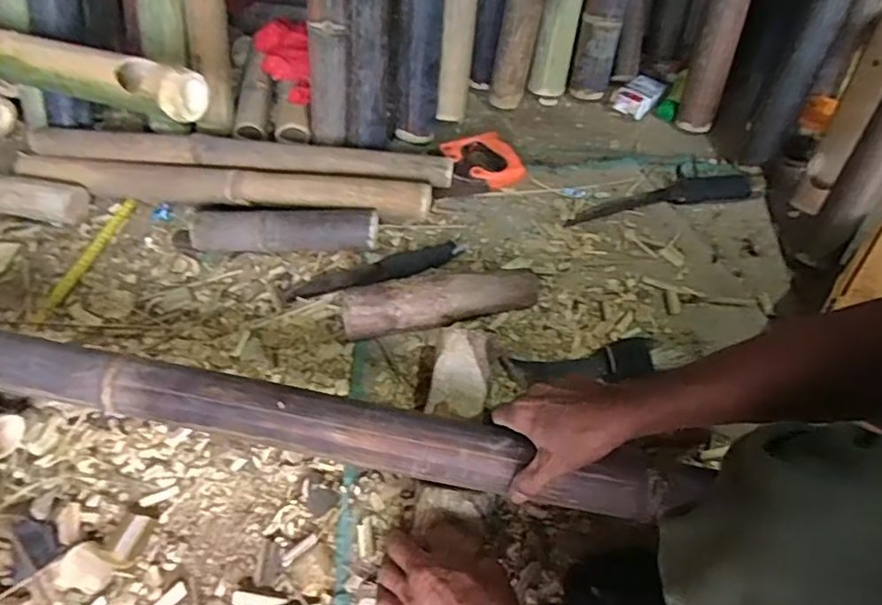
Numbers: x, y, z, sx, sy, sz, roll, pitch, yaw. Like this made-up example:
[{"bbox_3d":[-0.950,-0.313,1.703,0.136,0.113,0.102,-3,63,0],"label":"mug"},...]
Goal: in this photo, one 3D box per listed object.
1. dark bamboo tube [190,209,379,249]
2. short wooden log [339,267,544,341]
[{"bbox_3d":[-0.224,-0.101,0.874,0.264,0.064,0.048,-2,53,0],"label":"dark bamboo tube"},{"bbox_3d":[0.002,-0.002,0.787,0.255,0.067,0.056,-11,54,-6],"label":"short wooden log"}]

